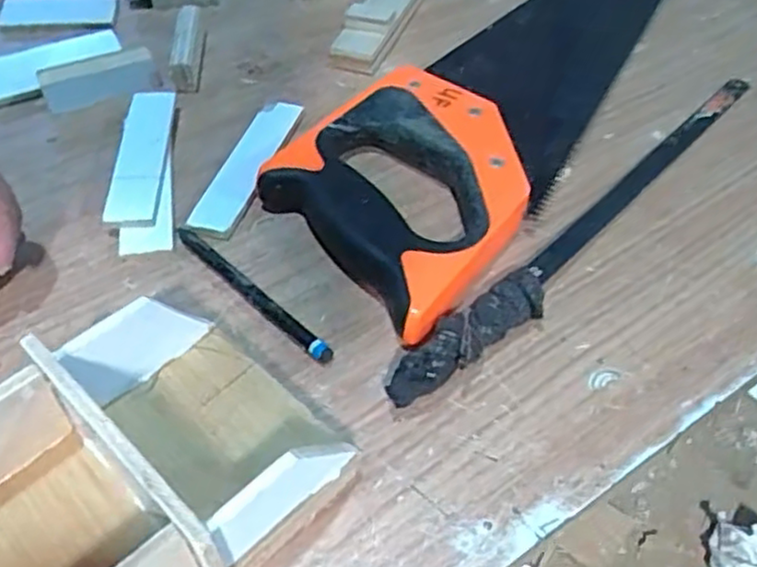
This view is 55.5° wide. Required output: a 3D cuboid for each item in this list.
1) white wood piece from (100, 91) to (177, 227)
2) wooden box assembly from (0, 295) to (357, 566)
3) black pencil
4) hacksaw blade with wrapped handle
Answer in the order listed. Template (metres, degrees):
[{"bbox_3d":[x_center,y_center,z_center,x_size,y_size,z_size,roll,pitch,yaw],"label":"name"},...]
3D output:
[{"bbox_3d":[-0.122,-0.065,0.369,0.024,0.005,0.097,-2,50,-5],"label":"white wood piece"},{"bbox_3d":[-0.091,0.069,0.214,0.087,0.048,0.156,34,56,21],"label":"wooden box assembly"},{"bbox_3d":[-0.057,0.002,0.318,0.100,0.009,0.008,38,58,25],"label":"black pencil"},{"bbox_3d":[0.114,-0.036,0.352,0.023,0.021,0.309,39,58,24],"label":"hacksaw blade with wrapped handle"}]

